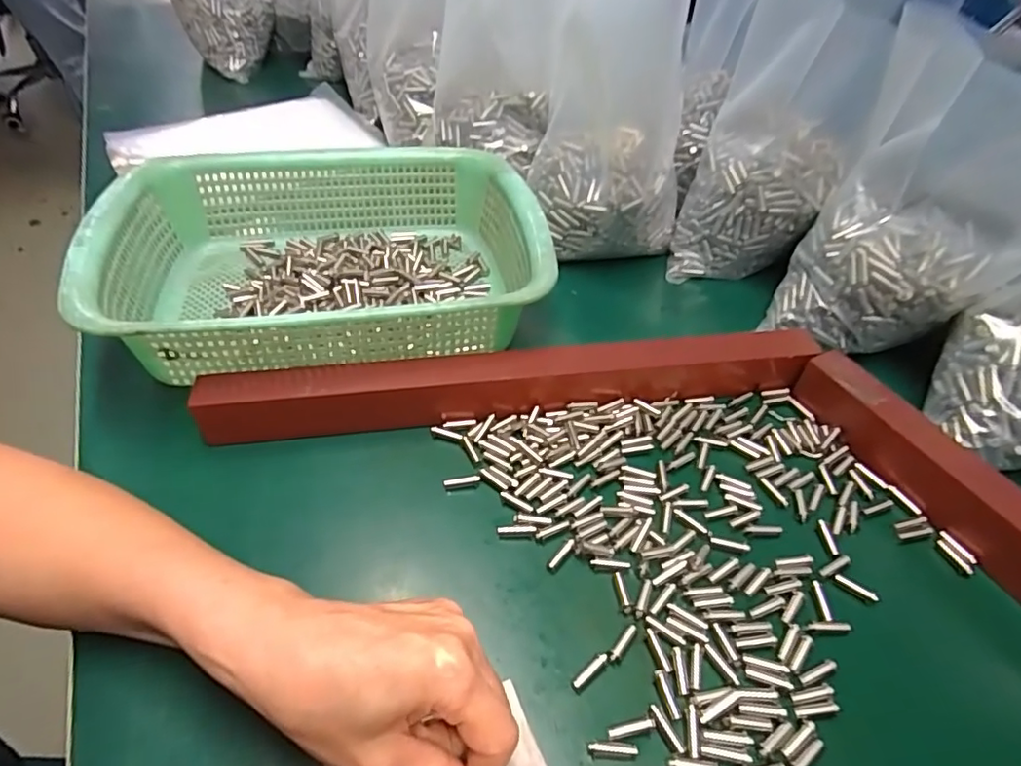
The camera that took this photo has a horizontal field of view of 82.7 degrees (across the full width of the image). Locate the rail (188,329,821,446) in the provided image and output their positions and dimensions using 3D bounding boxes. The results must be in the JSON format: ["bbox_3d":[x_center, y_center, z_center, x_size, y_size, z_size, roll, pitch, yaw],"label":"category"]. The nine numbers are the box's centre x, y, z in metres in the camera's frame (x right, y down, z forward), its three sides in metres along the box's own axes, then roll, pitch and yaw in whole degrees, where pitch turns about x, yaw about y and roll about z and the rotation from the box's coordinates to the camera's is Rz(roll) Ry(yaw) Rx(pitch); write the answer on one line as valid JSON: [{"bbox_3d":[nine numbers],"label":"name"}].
[{"bbox_3d":[0.005,-0.002,0.376,0.385,0.037,0.027,-6,47,-6],"label":"rail"}]

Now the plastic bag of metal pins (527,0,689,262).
[{"bbox_3d":[0.083,-0.216,0.468,0.114,0.202,0.116,6,45,4],"label":"plastic bag of metal pins"}]

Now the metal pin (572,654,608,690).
[{"bbox_3d":[0.038,0.136,0.273,0.021,0.005,0.005,-29,54,-25],"label":"metal pin"}]

